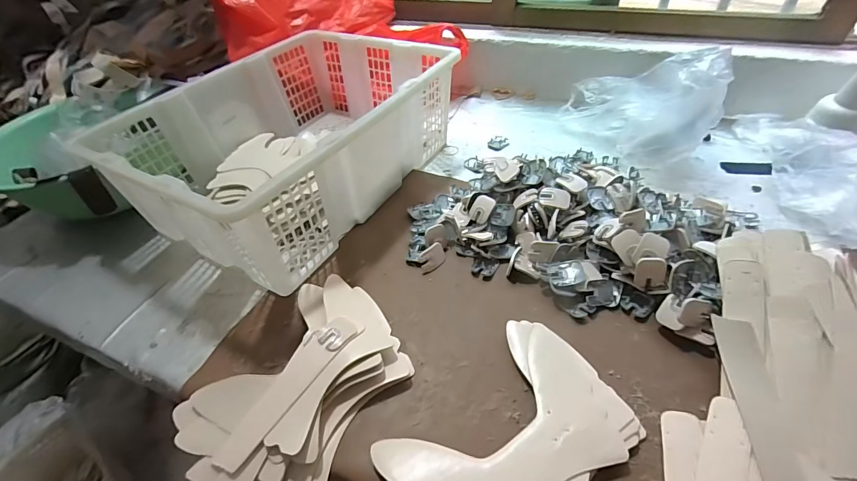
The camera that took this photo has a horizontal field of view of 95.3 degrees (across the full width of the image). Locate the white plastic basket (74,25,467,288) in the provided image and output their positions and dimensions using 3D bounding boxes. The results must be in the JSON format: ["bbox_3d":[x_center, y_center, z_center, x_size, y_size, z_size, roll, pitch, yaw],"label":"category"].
[{"bbox_3d":[-0.203,-0.162,0.630,0.345,0.169,0.469,21,50,26],"label":"white plastic basket"}]

